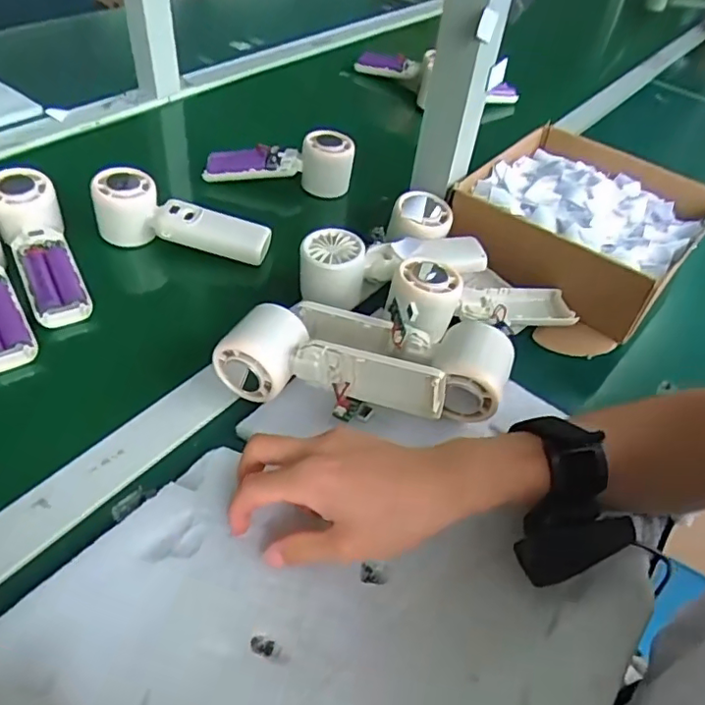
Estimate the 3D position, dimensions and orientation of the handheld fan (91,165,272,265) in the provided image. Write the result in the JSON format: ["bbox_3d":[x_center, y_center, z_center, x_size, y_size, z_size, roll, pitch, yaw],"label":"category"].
[{"bbox_3d":[-0.160,-0.130,0.545,0.161,0.053,0.042,10,46,2],"label":"handheld fan"}]

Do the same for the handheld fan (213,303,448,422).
[{"bbox_3d":[-0.017,0.016,0.417,0.164,0.060,0.051,21,47,13],"label":"handheld fan"}]

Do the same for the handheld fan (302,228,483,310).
[{"bbox_3d":[0.035,-0.077,0.514,0.163,0.056,0.046,-5,47,-12],"label":"handheld fan"}]

